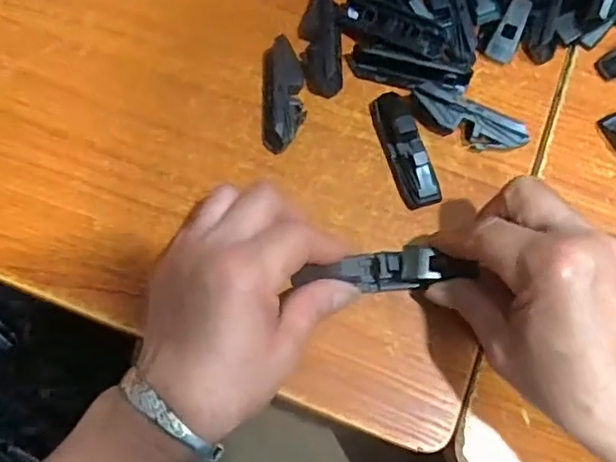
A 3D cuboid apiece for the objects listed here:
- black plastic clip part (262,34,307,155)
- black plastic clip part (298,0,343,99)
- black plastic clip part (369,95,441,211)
[{"bbox_3d":[-0.015,-0.084,0.366,0.026,0.021,0.073,-1,73,-2],"label":"black plastic clip part"},{"bbox_3d":[0.008,-0.123,0.379,0.026,0.018,0.072,-3,73,-3],"label":"black plastic clip part"},{"bbox_3d":[0.059,-0.050,0.353,0.023,0.022,0.075,-17,74,-7],"label":"black plastic clip part"}]

